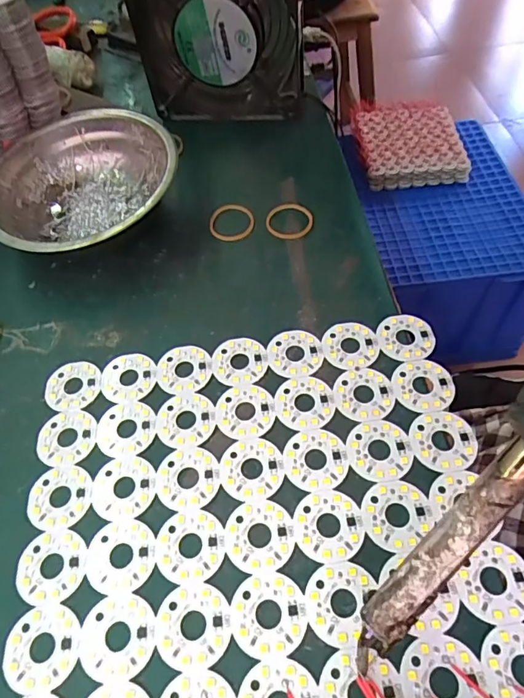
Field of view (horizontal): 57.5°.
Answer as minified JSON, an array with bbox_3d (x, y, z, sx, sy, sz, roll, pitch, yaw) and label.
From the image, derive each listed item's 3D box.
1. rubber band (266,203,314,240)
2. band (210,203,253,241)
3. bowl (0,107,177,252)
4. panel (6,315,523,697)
[{"bbox_3d":[0.019,-0.087,0.323,0.032,0.005,0.031,2,56,6],"label":"rubber band"},{"bbox_3d":[-0.020,-0.087,0.327,0.030,0.007,0.031,-2,56,3],"label":"band"},{"bbox_3d":[-0.118,-0.103,0.321,0.122,0.046,0.120,-2,56,3],"label":"bowl"},{"bbox_3d":[-0.001,0.081,0.212,0.205,0.004,0.207,-8,56,-1],"label":"panel"}]

